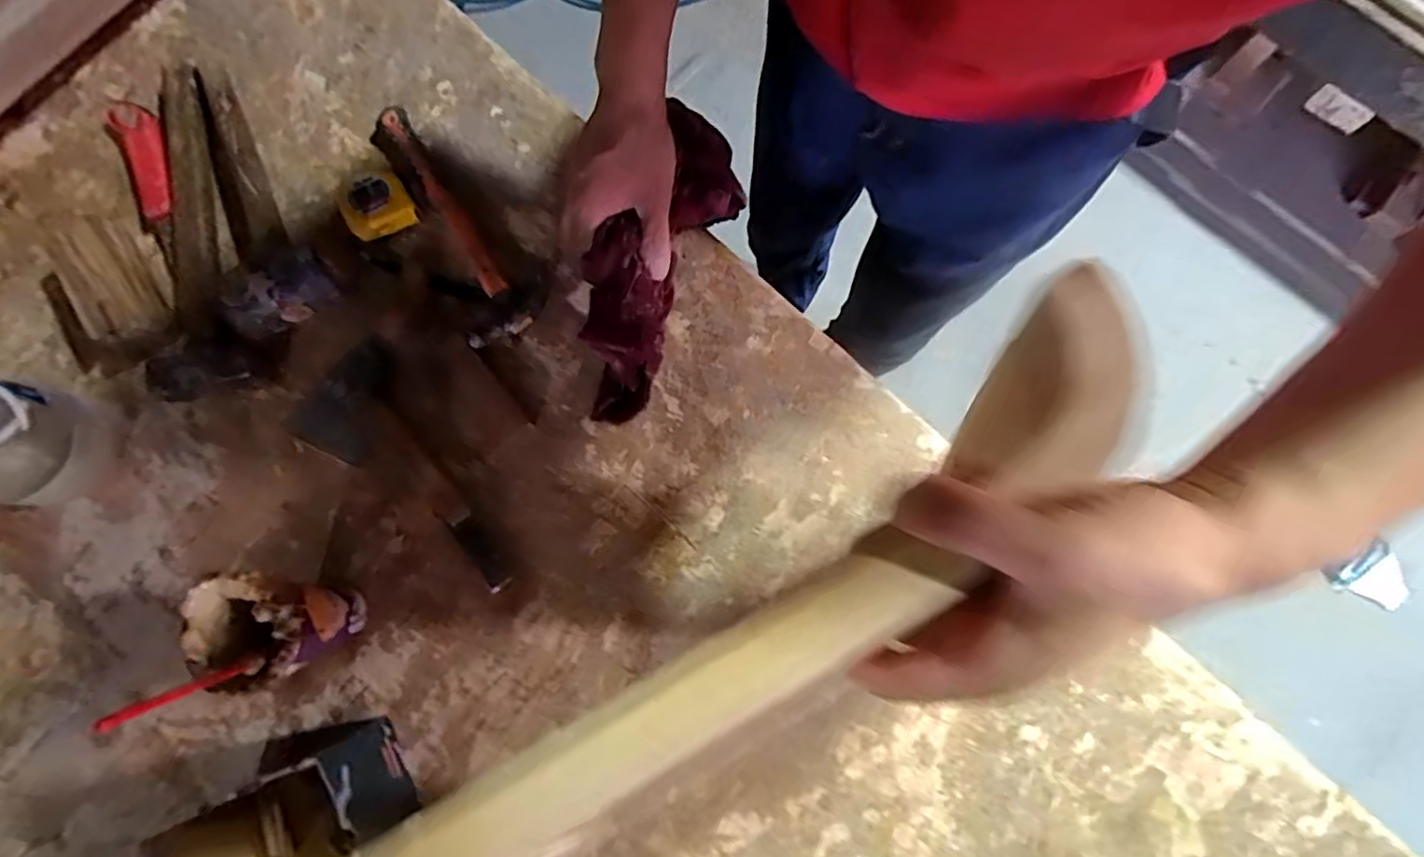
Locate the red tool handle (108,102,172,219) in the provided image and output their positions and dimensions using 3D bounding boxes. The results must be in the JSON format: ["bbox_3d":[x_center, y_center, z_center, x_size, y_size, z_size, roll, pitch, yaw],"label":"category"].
[{"bbox_3d":[-0.599,-0.286,0.681,0.045,0.008,0.152,-25,80,-6],"label":"red tool handle"}]

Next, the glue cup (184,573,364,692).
[{"bbox_3d":[-0.345,0.160,0.526,0.069,0.137,0.081,-13,79,-4],"label":"glue cup"}]

